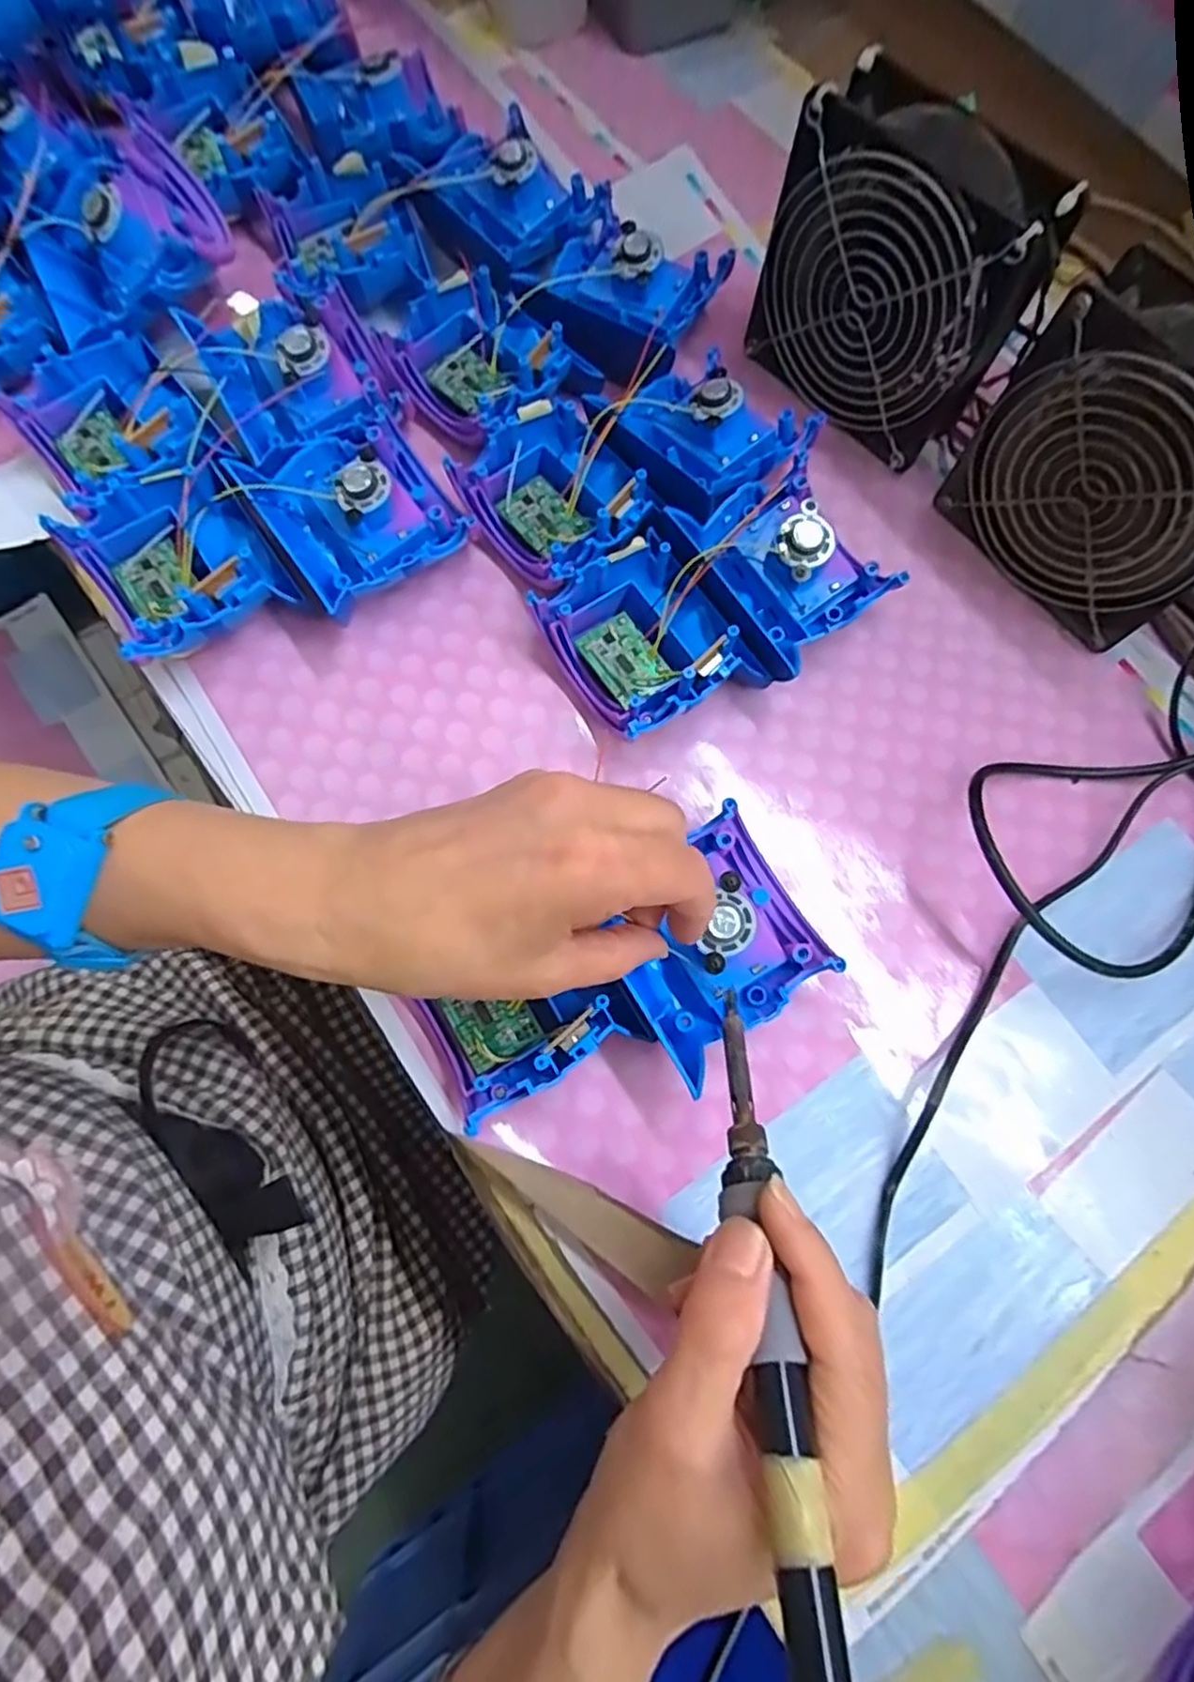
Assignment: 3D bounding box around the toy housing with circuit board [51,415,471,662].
[{"bbox_3d":[-0.150,-0.138,0.335,0.167,0.041,0.098,-23,77,-8],"label":"toy housing with circuit board"}]

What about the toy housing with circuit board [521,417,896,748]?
[{"bbox_3d":[0.059,-0.113,0.341,0.161,0.040,0.095,-34,79,-10],"label":"toy housing with circuit board"}]

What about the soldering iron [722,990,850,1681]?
[{"bbox_3d":[0.048,0.130,0.197,0.015,0.019,0.204,3,44,-1],"label":"soldering iron"}]

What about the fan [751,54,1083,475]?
[{"bbox_3d":[0.143,-0.267,0.345,0.048,0.118,0.119,-42,80,-12],"label":"fan"}]

